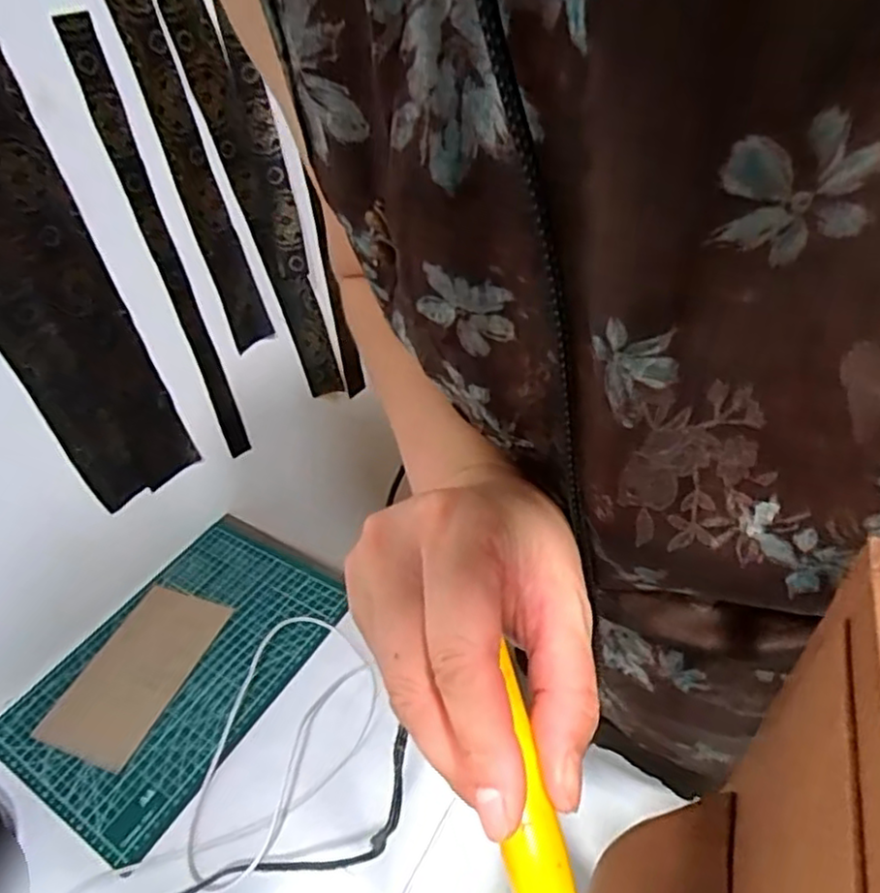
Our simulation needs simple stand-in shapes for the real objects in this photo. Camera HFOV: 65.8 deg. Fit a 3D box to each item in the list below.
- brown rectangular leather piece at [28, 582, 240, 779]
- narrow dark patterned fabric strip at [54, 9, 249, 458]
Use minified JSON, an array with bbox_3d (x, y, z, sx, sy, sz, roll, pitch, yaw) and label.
[{"bbox_3d":[-0.299,0.214,0.661,0.116,0.010,0.175,8,41,22],"label":"brown rectangular leather piece"},{"bbox_3d":[-0.258,-0.165,0.666,0.011,0.438,0.029,26,51,34],"label":"narrow dark patterned fabric strip"}]

